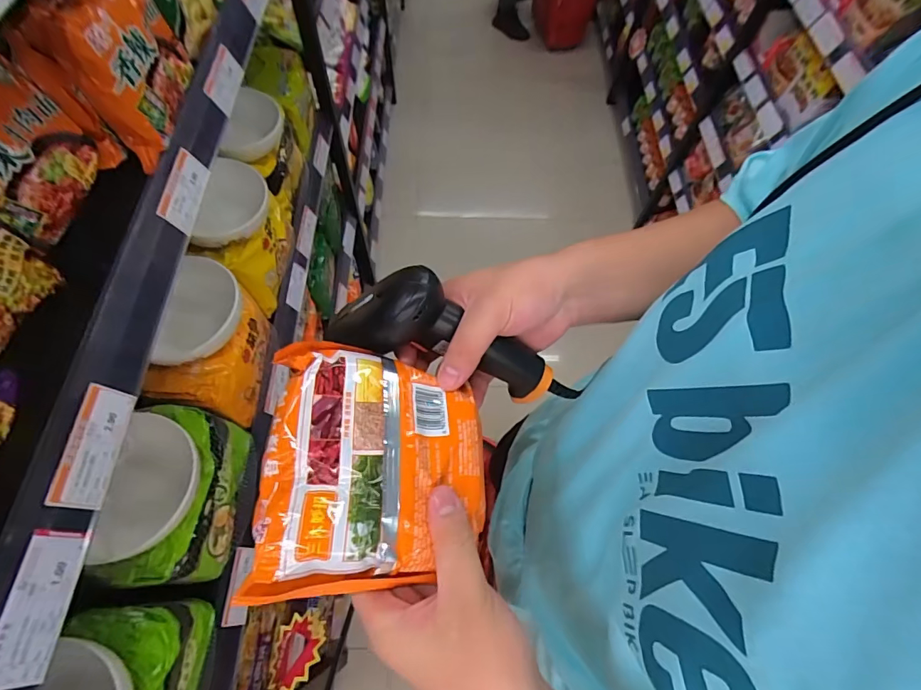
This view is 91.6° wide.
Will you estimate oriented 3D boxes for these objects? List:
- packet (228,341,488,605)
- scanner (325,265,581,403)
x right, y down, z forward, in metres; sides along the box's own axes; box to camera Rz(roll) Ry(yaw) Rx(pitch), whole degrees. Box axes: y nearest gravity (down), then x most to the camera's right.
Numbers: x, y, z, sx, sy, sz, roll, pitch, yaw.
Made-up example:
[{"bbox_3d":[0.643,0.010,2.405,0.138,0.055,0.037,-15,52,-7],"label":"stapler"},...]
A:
[{"bbox_3d":[-0.053,0.074,0.284,0.129,0.040,0.144,6,62,-16],"label":"packet"},{"bbox_3d":[0.003,0.002,0.346,0.190,0.073,0.053,23,61,-19],"label":"scanner"}]

